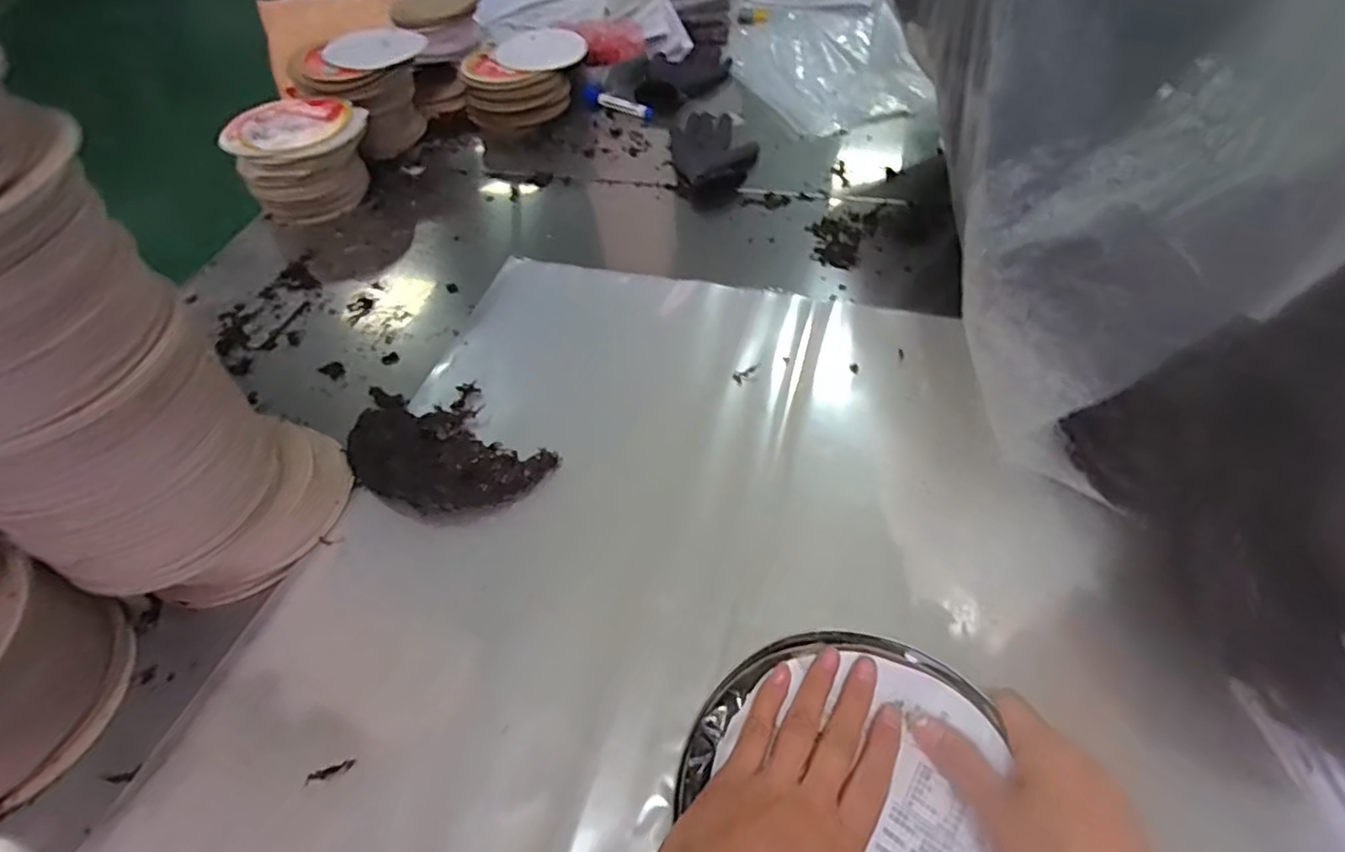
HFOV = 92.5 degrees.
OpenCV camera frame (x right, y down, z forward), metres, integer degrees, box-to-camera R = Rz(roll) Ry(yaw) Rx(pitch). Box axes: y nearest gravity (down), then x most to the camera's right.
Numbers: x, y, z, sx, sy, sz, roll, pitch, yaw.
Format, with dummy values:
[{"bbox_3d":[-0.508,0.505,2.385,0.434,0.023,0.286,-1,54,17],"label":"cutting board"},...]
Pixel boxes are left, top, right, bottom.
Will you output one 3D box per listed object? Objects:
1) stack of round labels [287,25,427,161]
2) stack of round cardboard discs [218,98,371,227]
[{"bbox_3d":[-0.419,-0.468,0.909,0.111,0.124,0.173,22,56,19],"label":"stack of round labels"},{"bbox_3d":[-0.472,-0.349,0.841,0.167,0.100,0.130,-32,56,-21],"label":"stack of round cardboard discs"}]

